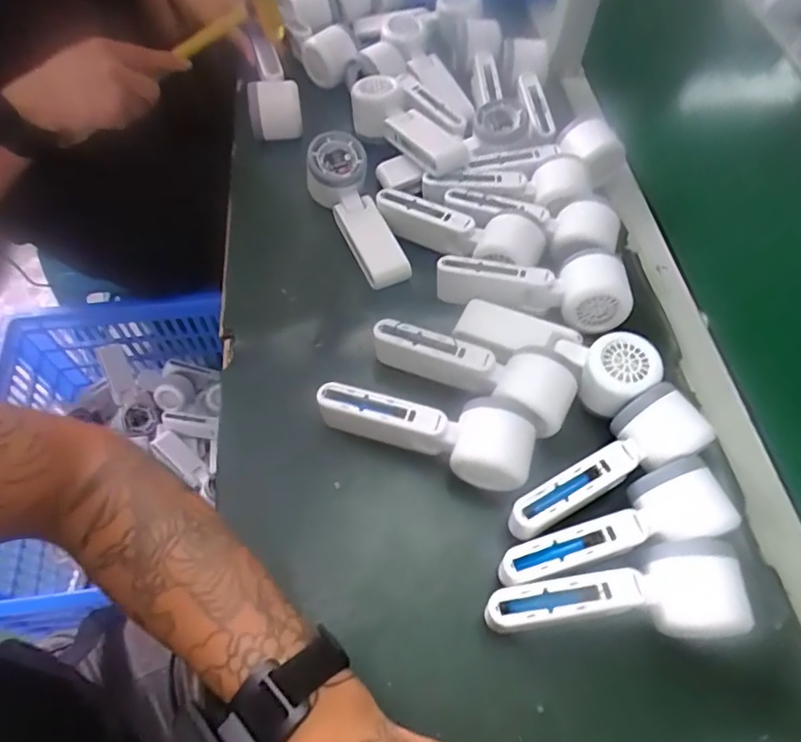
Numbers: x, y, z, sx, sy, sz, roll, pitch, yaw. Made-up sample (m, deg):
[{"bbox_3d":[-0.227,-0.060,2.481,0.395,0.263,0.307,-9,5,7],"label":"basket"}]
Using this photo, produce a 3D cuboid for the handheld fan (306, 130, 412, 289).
[{"bbox_3d":[-0.042,-0.152,0.548,0.057,0.051,0.160,-24,83,-15],"label":"handheld fan"}]

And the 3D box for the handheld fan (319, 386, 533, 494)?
[{"bbox_3d":[0.020,0.040,0.432,0.167,0.056,0.055,22,61,11],"label":"handheld fan"}]

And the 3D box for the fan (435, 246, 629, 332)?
[{"bbox_3d":[0.114,-0.078,0.476,0.157,0.049,0.056,5,59,1],"label":"fan"}]

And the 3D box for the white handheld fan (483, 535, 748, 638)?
[{"bbox_3d":[0.138,0.149,0.369,0.163,0.055,0.057,-1,60,-3],"label":"white handheld fan"}]

